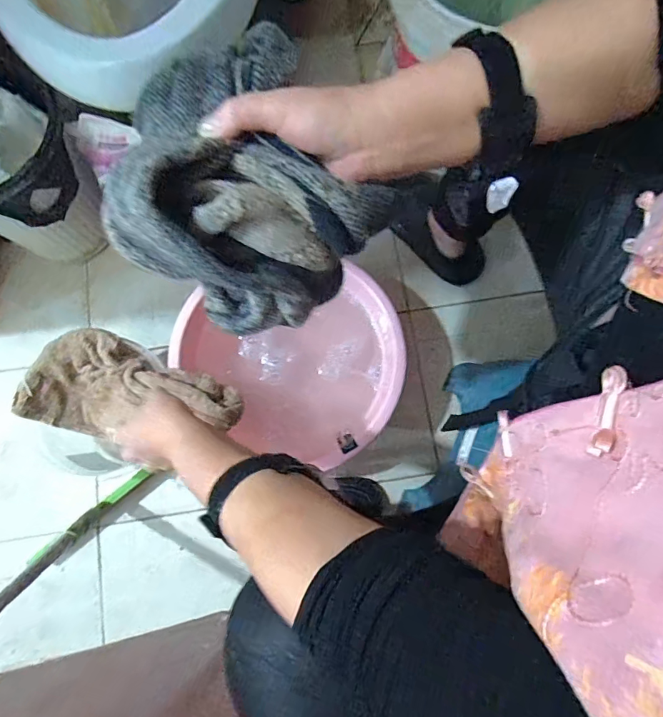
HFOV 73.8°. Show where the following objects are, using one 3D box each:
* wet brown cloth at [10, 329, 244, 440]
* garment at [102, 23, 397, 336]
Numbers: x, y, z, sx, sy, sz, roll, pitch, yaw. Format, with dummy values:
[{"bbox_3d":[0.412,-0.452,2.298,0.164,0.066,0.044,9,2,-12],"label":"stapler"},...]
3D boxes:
[{"bbox_3d":[-0.285,0.046,0.647,0.304,0.074,0.150,7,77,8],"label":"wet brown cloth"},{"bbox_3d":[-0.067,-0.119,0.306,0.167,0.110,0.183,0,78,-1],"label":"garment"}]

